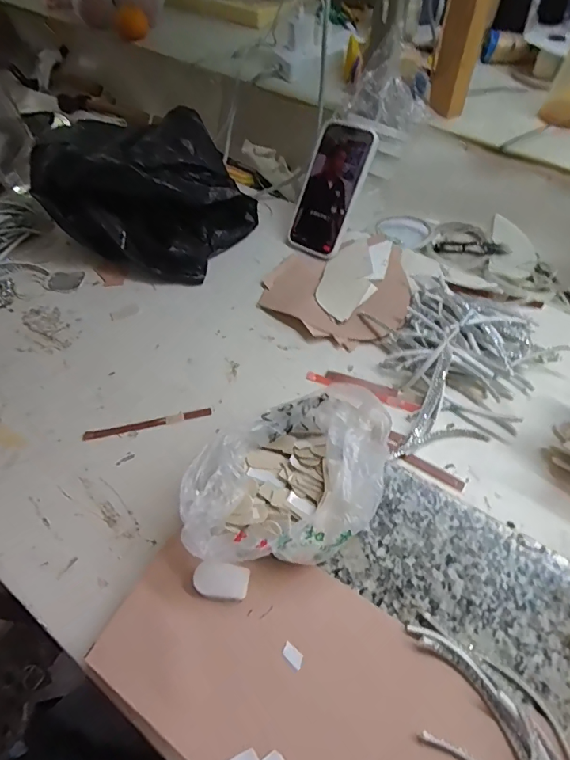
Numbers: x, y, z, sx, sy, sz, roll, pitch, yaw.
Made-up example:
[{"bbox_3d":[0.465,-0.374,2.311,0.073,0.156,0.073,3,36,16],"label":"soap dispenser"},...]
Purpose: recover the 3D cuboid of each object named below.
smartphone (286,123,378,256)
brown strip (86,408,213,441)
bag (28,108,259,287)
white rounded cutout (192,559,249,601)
[{"bbox_3d":[0.059,-0.255,0.602,0.079,0.167,0.017,30,21,25],"label":"smartphone"},{"bbox_3d":[-0.150,0.048,0.488,0.137,0.008,0.011,-11,57,-4],"label":"brown strip"},{"bbox_3d":[-0.175,-0.272,0.619,0.217,0.128,0.244,22,60,16],"label":"bag"},{"bbox_3d":[-0.052,0.163,0.363,0.044,0.004,0.026,7,76,6],"label":"white rounded cutout"}]

